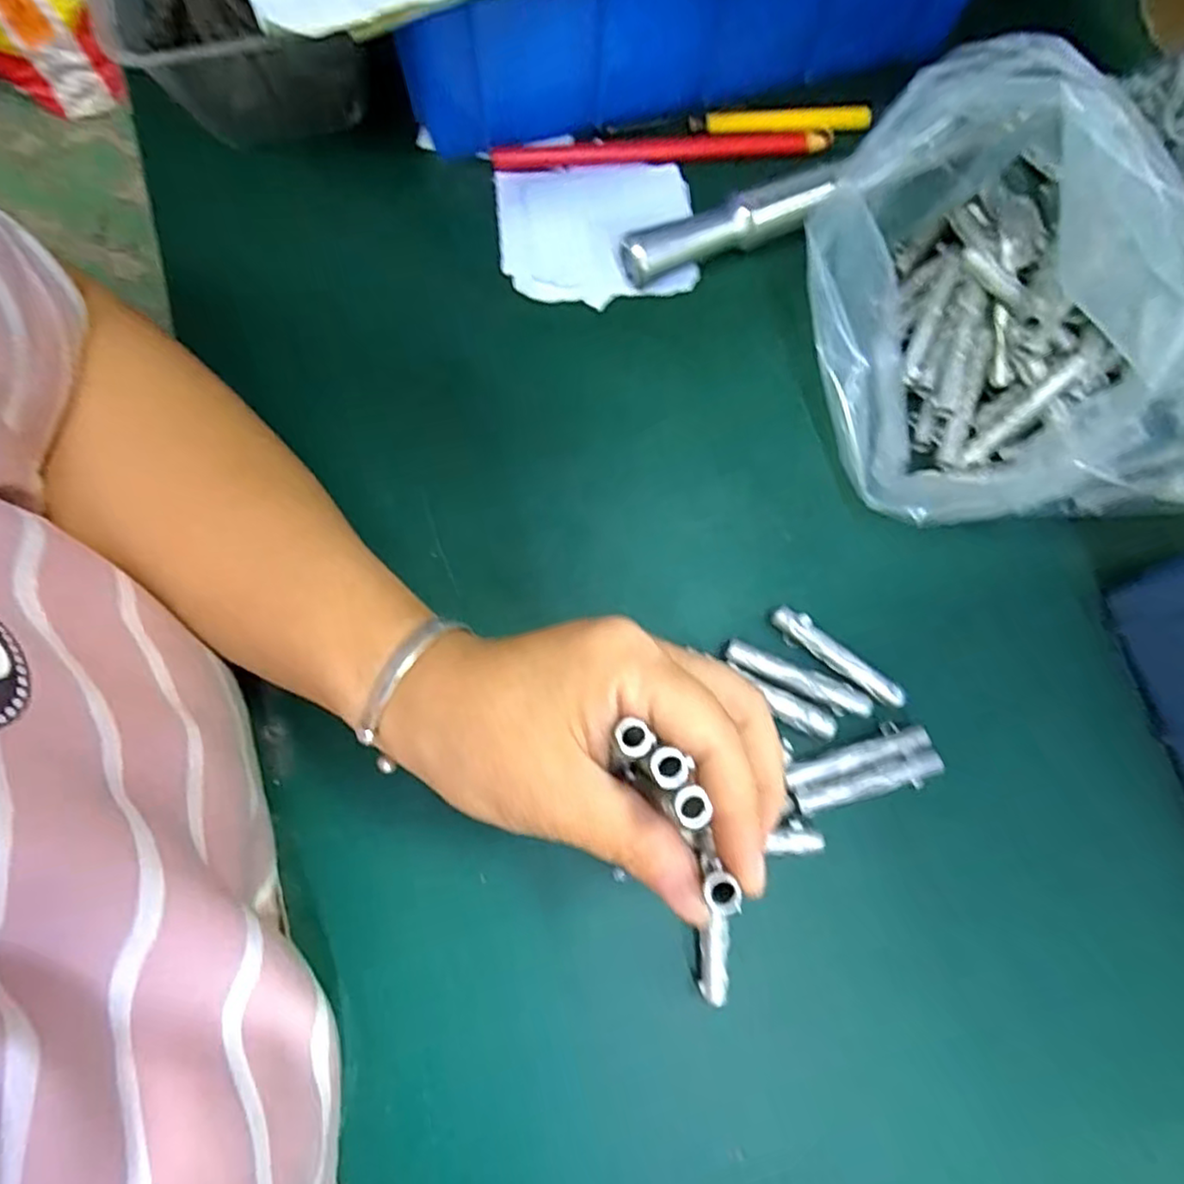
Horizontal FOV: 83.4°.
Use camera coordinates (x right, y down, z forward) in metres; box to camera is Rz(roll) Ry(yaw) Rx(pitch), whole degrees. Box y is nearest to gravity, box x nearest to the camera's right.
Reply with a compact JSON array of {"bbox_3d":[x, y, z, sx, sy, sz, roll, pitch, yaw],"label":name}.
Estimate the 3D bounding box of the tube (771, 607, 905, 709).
[{"bbox_3d":[0.101,0.027,0.274,0.061,0.010,0.010,37,80,6],"label":"tube"}]

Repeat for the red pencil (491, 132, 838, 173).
[{"bbox_3d":[0.033,-0.216,0.324,0.162,0.005,0.013,-5,78,-2],"label":"red pencil"}]

